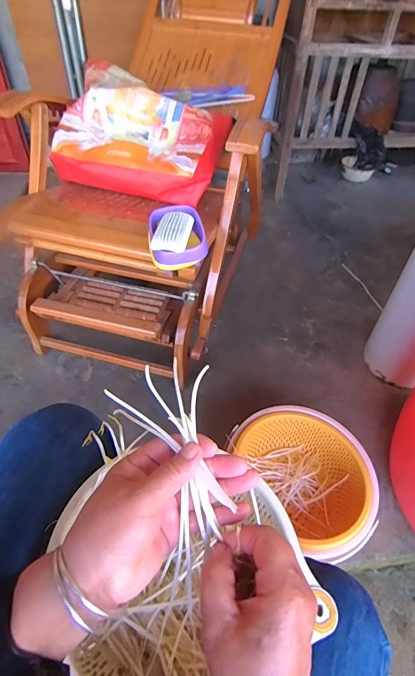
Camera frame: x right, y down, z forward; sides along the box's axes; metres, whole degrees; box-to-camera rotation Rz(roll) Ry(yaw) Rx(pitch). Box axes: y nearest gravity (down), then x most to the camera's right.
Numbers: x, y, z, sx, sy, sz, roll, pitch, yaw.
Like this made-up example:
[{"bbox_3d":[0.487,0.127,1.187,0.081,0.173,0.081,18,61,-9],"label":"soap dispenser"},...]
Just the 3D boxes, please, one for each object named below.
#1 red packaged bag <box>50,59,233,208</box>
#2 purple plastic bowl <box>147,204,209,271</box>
[{"bbox_3d":[-0.167,-0.543,0.979,0.417,0.212,0.282,13,47,9],"label":"red packaged bag"},{"bbox_3d":[-0.064,-0.206,0.737,0.112,0.065,0.144,-6,47,-8],"label":"purple plastic bowl"}]

